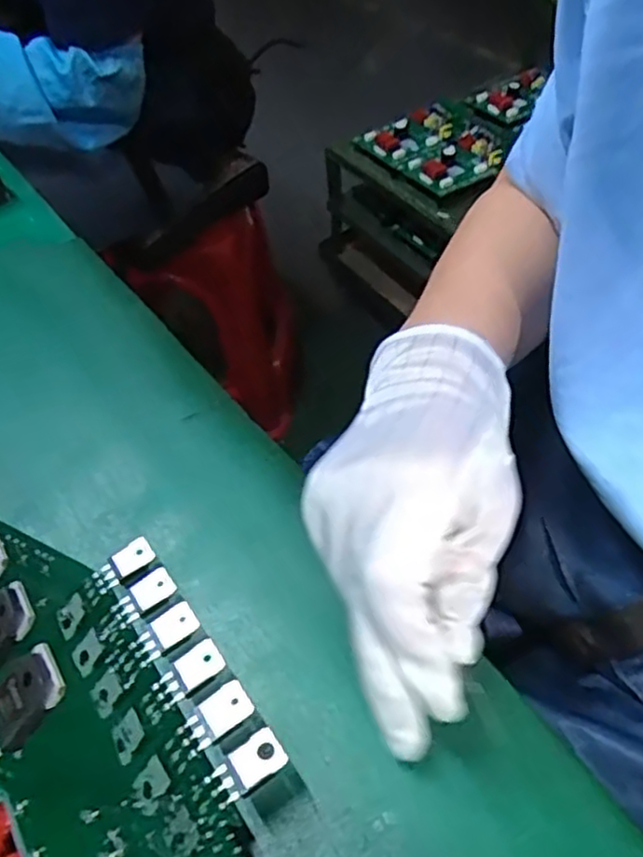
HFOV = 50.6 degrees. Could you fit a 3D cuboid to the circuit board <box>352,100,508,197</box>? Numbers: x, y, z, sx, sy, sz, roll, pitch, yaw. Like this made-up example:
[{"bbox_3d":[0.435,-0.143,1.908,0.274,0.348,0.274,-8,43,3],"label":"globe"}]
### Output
[{"bbox_3d":[0.224,-0.529,1.257,0.233,0.032,0.219,-34,55,-22],"label":"circuit board"}]

